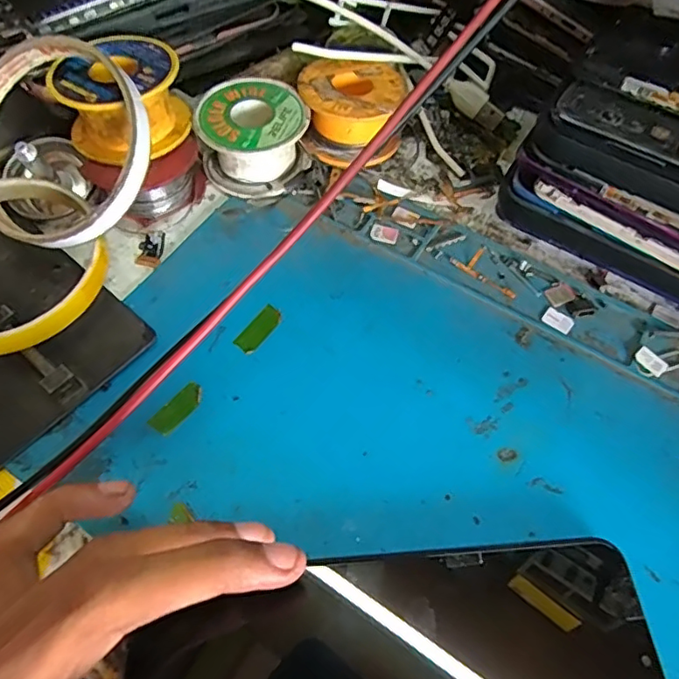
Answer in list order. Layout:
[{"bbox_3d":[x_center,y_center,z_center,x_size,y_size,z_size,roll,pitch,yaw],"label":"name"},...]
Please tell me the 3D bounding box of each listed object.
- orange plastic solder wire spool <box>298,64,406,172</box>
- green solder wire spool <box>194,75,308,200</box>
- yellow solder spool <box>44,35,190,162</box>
[{"bbox_3d":[0.007,-0.115,0.287,0.051,0.032,0.050,1,59,-2],"label":"orange plastic solder wire spool"},{"bbox_3d":[-0.042,-0.098,0.276,0.049,0.030,0.051,-5,60,-5],"label":"green solder wire spool"},{"bbox_3d":[-0.095,-0.105,0.250,0.052,0.035,0.050,1,59,-2],"label":"yellow solder spool"}]

